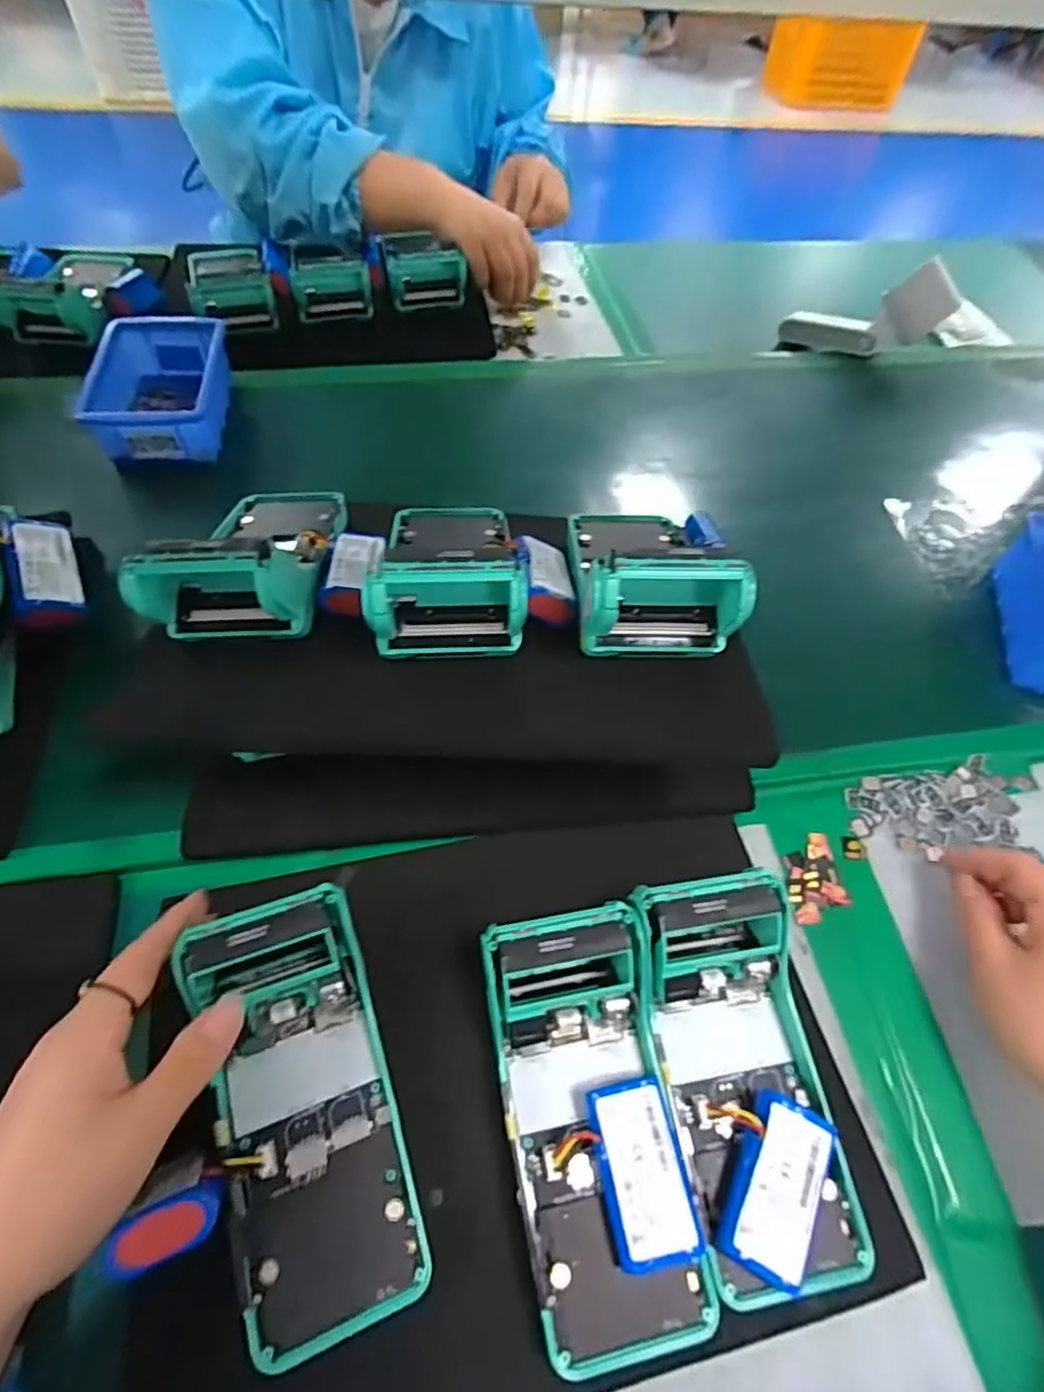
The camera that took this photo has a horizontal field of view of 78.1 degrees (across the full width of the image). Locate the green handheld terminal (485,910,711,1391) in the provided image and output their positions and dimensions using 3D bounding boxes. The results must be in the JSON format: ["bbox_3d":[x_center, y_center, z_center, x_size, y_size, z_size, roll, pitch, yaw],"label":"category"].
[{"bbox_3d":[0.032,0.191,0.293,0.073,0.069,0.165,-8,60,-10],"label":"green handheld terminal"}]

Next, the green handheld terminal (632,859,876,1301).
[{"bbox_3d":[0.104,0.175,0.310,0.078,0.049,0.168,-5,72,-8],"label":"green handheld terminal"}]

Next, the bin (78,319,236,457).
[{"bbox_3d":[-0.308,-0.269,0.559,0.101,0.049,0.161,-4,58,-8],"label":"bin"}]

